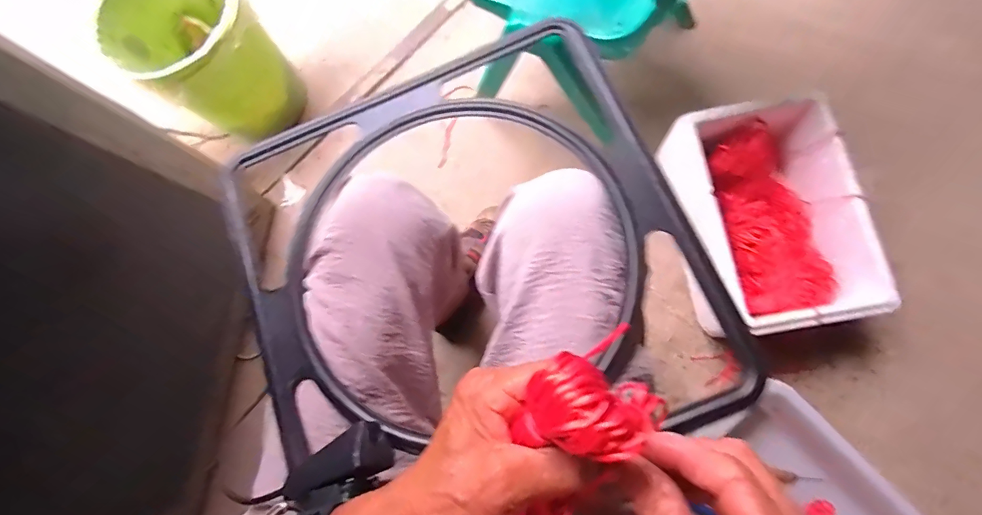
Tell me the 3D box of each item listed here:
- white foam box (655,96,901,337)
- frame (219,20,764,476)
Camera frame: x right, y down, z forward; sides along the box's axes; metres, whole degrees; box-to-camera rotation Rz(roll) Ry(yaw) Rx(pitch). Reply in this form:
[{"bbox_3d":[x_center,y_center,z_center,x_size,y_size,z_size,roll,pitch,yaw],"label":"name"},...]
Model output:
[{"bbox_3d":[0.414,-0.059,0.690,0.227,0.130,0.332,-8,79,-2],"label":"white foam box"},{"bbox_3d":[-0.025,0.005,0.338,0.329,0.020,0.324,-23,75,3],"label":"frame"}]

